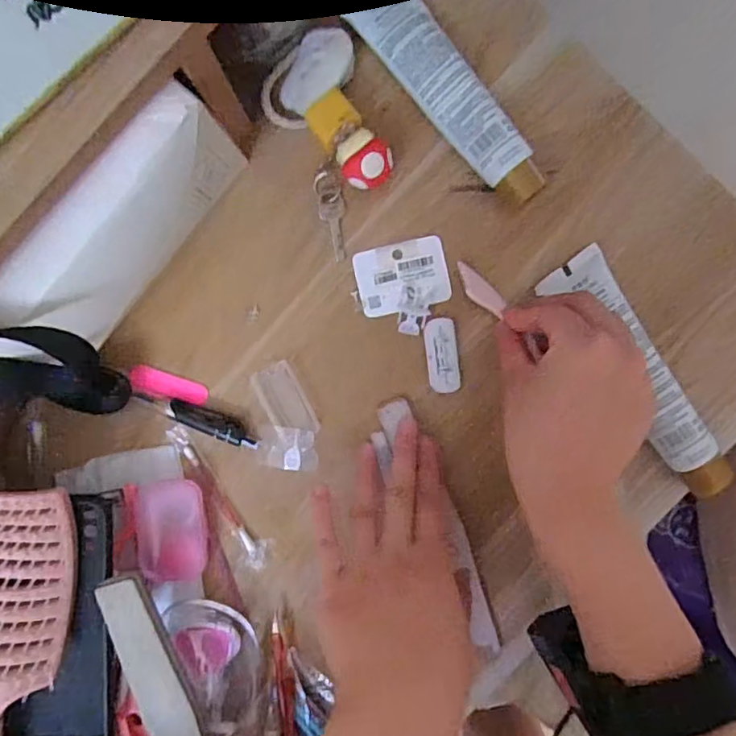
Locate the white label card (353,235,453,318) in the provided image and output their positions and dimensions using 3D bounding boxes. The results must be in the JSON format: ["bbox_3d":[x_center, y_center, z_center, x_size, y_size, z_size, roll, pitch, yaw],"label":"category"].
[{"bbox_3d":[0.021,-0.055,0.359,0.055,0.004,0.043,-13,91,1],"label":"white label card"}]

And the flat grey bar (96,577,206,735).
[{"bbox_3d":[-0.112,0.200,0.332,0.027,0.007,0.175,-20,99,-13],"label":"flat grey bar"}]

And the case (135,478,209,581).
[{"bbox_3d":[-0.121,0.101,0.361,0.039,0.015,0.062,-5,93,0],"label":"case"}]

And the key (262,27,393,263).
[{"bbox_3d":[-0.019,-0.131,0.342,0.054,0.024,0.115,-23,93,1],"label":"key"}]

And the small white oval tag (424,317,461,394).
[{"bbox_3d":[0.046,-0.007,0.359,0.019,0.004,0.045,-8,93,1],"label":"small white oval tag"}]

